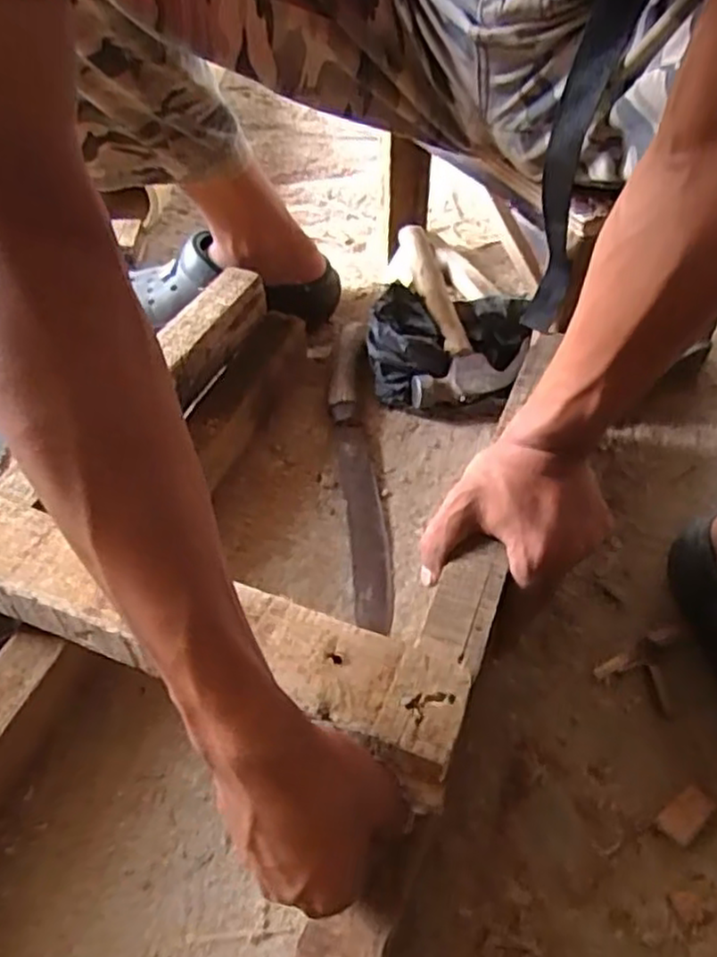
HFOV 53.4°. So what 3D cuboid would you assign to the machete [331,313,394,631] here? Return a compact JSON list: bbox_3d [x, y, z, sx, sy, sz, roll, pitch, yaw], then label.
[{"bbox_3d":[-0.002,-0.021,0.645,0.037,0.029,0.333,-5,50,-1],"label":"machete"}]

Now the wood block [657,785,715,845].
[{"bbox_3d":[0.210,0.214,0.456,0.036,0.005,0.020,-34,57,-23],"label":"wood block"}]

